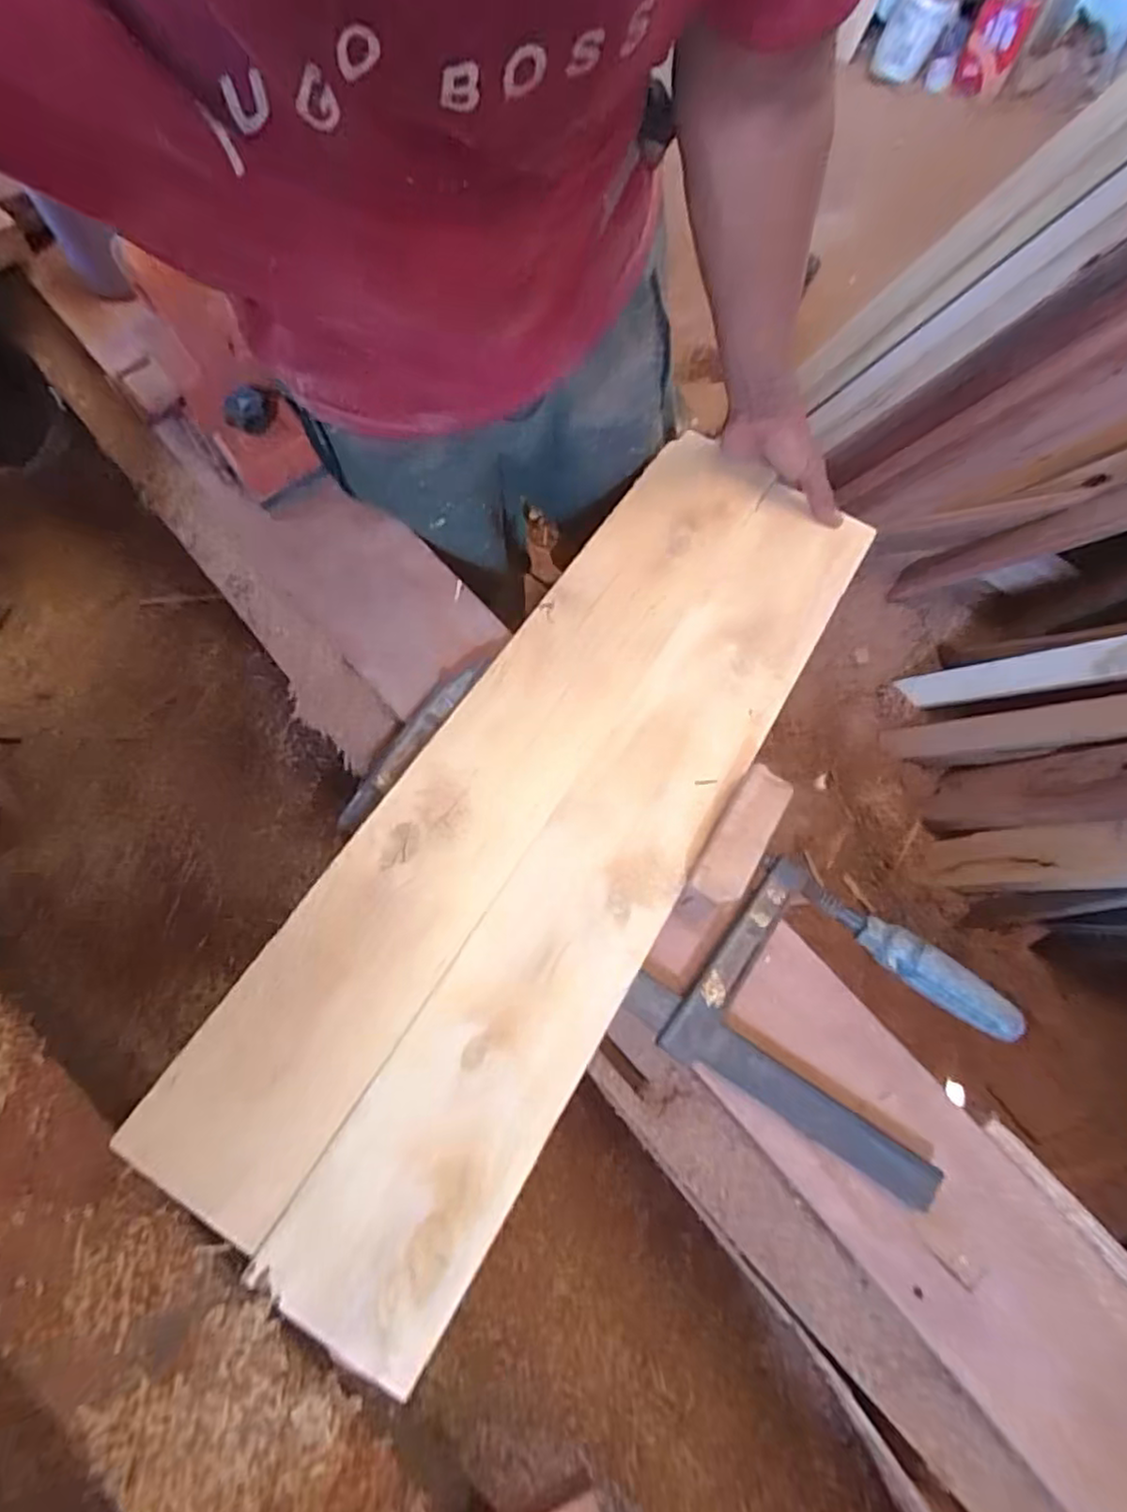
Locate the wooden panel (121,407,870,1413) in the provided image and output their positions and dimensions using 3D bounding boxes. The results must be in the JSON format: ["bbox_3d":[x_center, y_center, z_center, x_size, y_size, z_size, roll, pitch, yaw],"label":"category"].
[{"bbox_3d":[0.008,0.010,0.514,0.226,0.015,0.710,29,66,10],"label":"wooden panel"}]

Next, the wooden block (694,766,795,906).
[{"bbox_3d":[0.128,0.059,0.482,0.033,0.031,0.108,30,70,10],"label":"wooden block"}]

